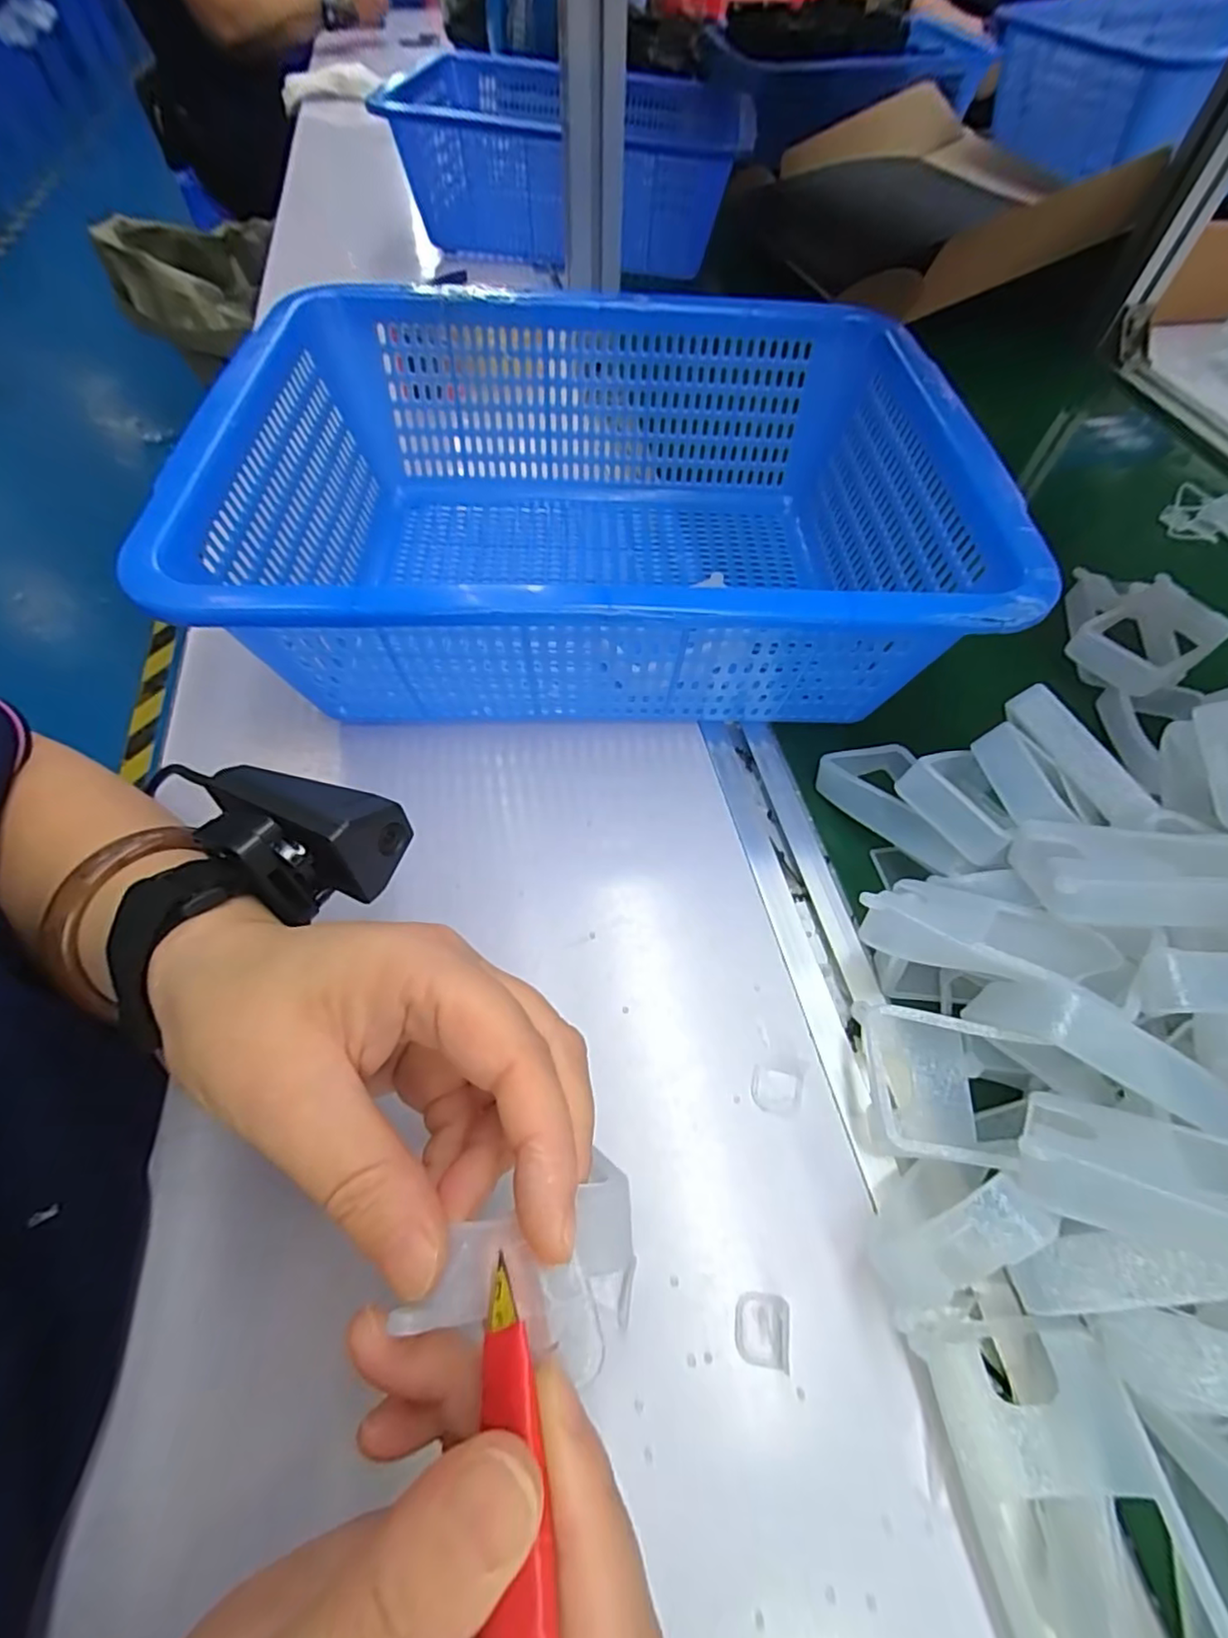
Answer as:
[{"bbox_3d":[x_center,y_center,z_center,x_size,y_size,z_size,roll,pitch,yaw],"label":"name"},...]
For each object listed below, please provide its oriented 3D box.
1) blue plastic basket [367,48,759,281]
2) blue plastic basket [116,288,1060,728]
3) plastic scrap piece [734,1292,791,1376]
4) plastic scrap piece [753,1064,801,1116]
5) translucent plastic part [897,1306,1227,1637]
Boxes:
[{"bbox_3d":[-0.045,-0.776,0.730,0.400,0.111,0.299,12,59,6],"label":"blue plastic basket"},{"bbox_3d":[-0.011,-0.176,0.359,0.378,0.117,0.299,1,59,-2],"label":"blue plastic basket"},{"bbox_3d":[0.052,0.178,0.214,0.018,0.004,0.021,7,59,1],"label":"plastic scrap piece"},{"bbox_3d":[0.067,0.112,0.254,0.019,0.004,0.016,14,59,5],"label":"plastic scrap piece"},{"bbox_3d":[0.136,0.208,0.183,0.055,0.026,0.100,-24,57,14],"label":"translucent plastic part"}]

